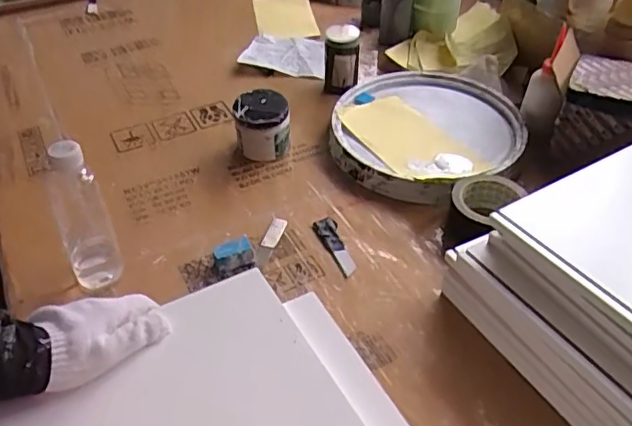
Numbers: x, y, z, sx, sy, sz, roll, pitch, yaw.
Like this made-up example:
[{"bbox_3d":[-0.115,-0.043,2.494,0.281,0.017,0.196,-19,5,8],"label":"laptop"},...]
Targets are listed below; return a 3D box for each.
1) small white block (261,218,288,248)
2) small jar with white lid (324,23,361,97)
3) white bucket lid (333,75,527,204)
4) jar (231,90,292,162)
[{"bbox_3d":[-0.056,0.026,0.749,0.022,0.010,0.048,17,61,19],"label":"small white block"},{"bbox_3d":[0.043,-0.252,0.947,0.057,0.112,0.062,-1,43,1],"label":"small jar with white lid"},{"bbox_3d":[0.169,-0.123,0.869,0.266,0.053,0.270,-1,43,1],"label":"white bucket lid"},{"bbox_3d":[-0.080,-0.131,0.852,0.079,0.081,0.069,-10,43,-9],"label":"jar"}]

